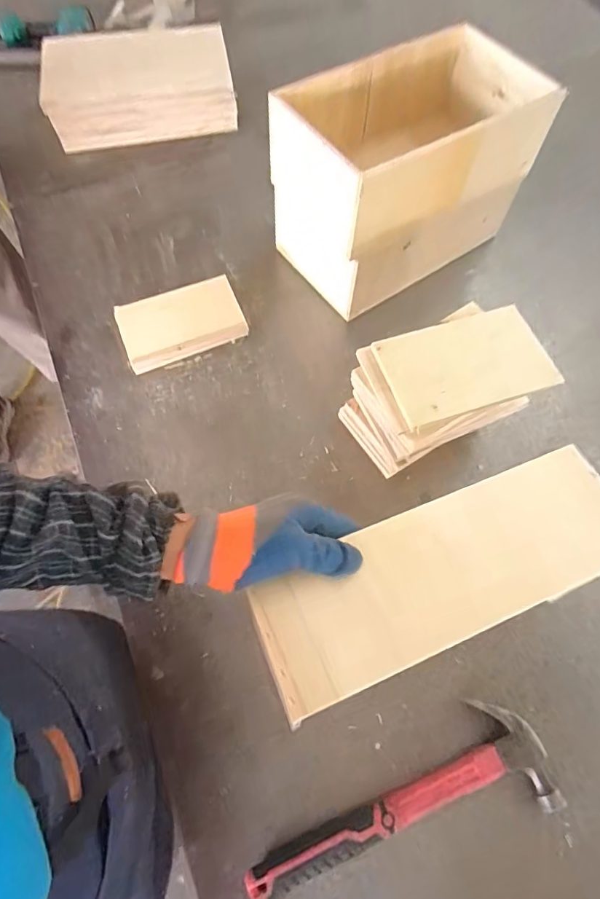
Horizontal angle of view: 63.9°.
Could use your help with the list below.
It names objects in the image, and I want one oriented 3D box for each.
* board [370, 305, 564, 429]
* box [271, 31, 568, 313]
[{"bbox_3d":[0.187,-0.098,0.541,0.182,0.015,0.109,-17,66,-8],"label":"board"},{"bbox_3d":[0.163,-0.422,0.755,0.365,0.251,0.209,-32,69,-14],"label":"box"}]

